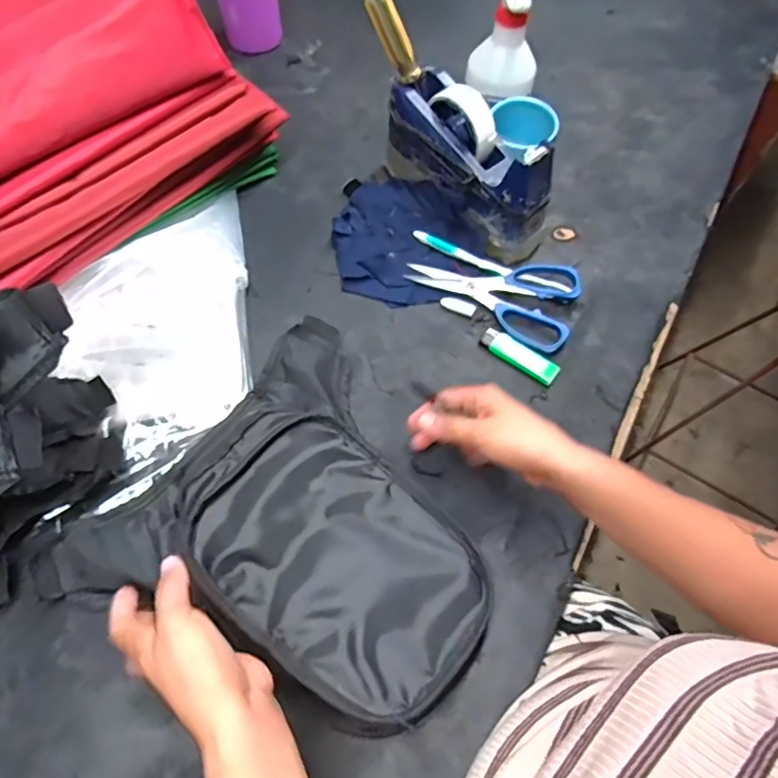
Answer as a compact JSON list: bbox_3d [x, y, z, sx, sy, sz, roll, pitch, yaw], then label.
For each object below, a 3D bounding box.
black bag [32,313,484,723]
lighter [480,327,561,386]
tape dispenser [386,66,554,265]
[{"bbox_3d":[-0.066,0.118,0.432,0.283,0.043,0.287,39,68,17],"label":"black bag"},{"bbox_3d":[0.129,-0.034,0.538,0.080,0.012,0.024,34,67,15],"label":"lighter"},{"bbox_3d":[0.084,-0.236,0.584,0.072,0.110,0.199,-40,71,-20],"label":"tape dispenser"}]

